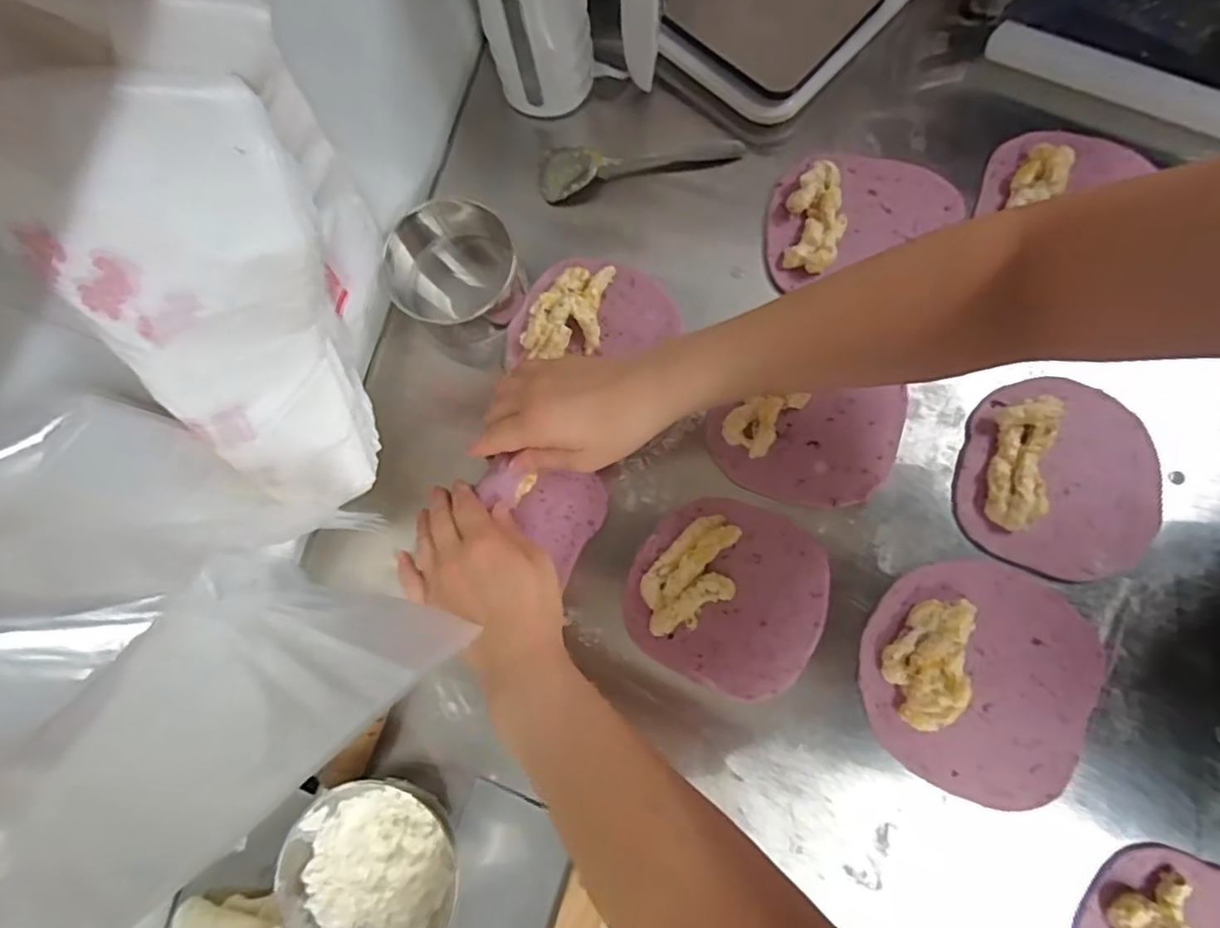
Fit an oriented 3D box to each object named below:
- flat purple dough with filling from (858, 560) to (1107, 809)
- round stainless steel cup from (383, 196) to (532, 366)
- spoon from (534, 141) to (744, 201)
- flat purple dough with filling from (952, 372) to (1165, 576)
[{"bbox_3d":[0.245,0.139,0.402,0.137,0.026,0.147,-1,80,5],"label":"flat purple dough with filling"},{"bbox_3d":[-0.113,-0.142,0.482,0.088,0.101,0.092,13,81,7],"label":"round stainless steel cup"},{"bbox_3d":[0.023,-0.252,0.497,0.164,0.018,0.039,-14,79,2],"label":"spoon"},{"bbox_3d":[0.315,0.009,0.423,0.124,0.030,0.132,15,81,7],"label":"flat purple dough with filling"}]

